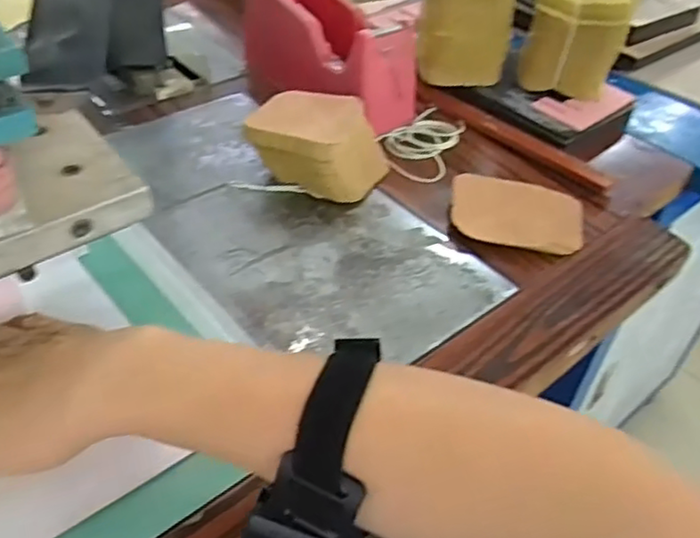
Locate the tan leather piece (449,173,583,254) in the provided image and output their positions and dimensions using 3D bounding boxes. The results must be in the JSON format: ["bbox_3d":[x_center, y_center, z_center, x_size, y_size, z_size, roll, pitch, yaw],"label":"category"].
[{"bbox_3d":[0.132,-0.046,0.515,0.103,0.015,0.083,7,43,3],"label":"tan leather piece"}]

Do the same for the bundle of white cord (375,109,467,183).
[{"bbox_3d":[0.063,-0.119,0.592,0.068,0.006,0.113,17,45,13],"label":"bundle of white cord"}]

